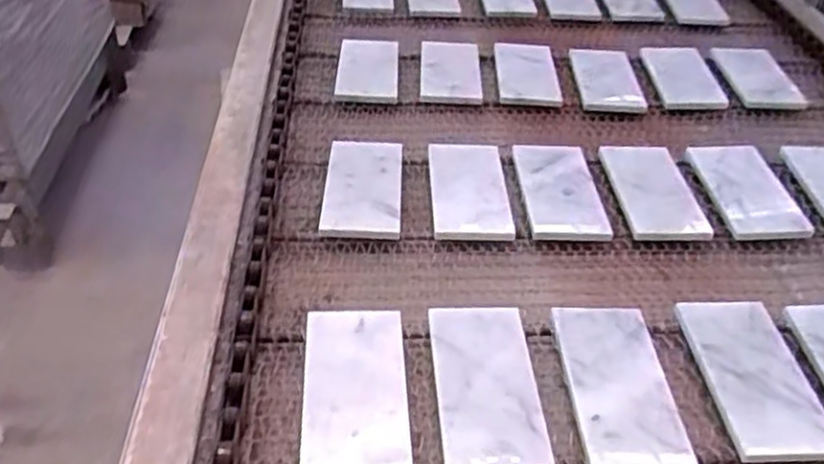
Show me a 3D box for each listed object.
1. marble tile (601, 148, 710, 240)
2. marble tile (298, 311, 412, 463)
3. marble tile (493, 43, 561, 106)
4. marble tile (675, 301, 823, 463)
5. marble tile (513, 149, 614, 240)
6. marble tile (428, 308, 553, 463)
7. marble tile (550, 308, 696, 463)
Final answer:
[{"bbox_3d":[0.259,-0.045,0.799,0.081,0.015,0.148,0,38,-3],"label":"marble tile"},{"bbox_3d":[-0.043,0.117,0.561,0.077,0.014,0.152,4,35,-8],"label":"marble tile"},{"bbox_3d":[0.151,-0.213,0.982,0.079,0.011,0.163,1,35,4],"label":"marble tile"},{"bbox_3d":[0.278,0.114,0.604,0.077,0.008,0.156,-3,40,0],"label":"marble tile"},{"bbox_3d":[0.154,-0.045,0.782,0.078,0.018,0.143,0,38,-3],"label":"marble tile"},{"bbox_3d":[0.057,0.115,0.573,0.075,0.009,0.157,-2,36,-2],"label":"marble tile"},{"bbox_3d":[0.161,0.118,0.587,0.078,0.014,0.152,-2,36,0],"label":"marble tile"}]

